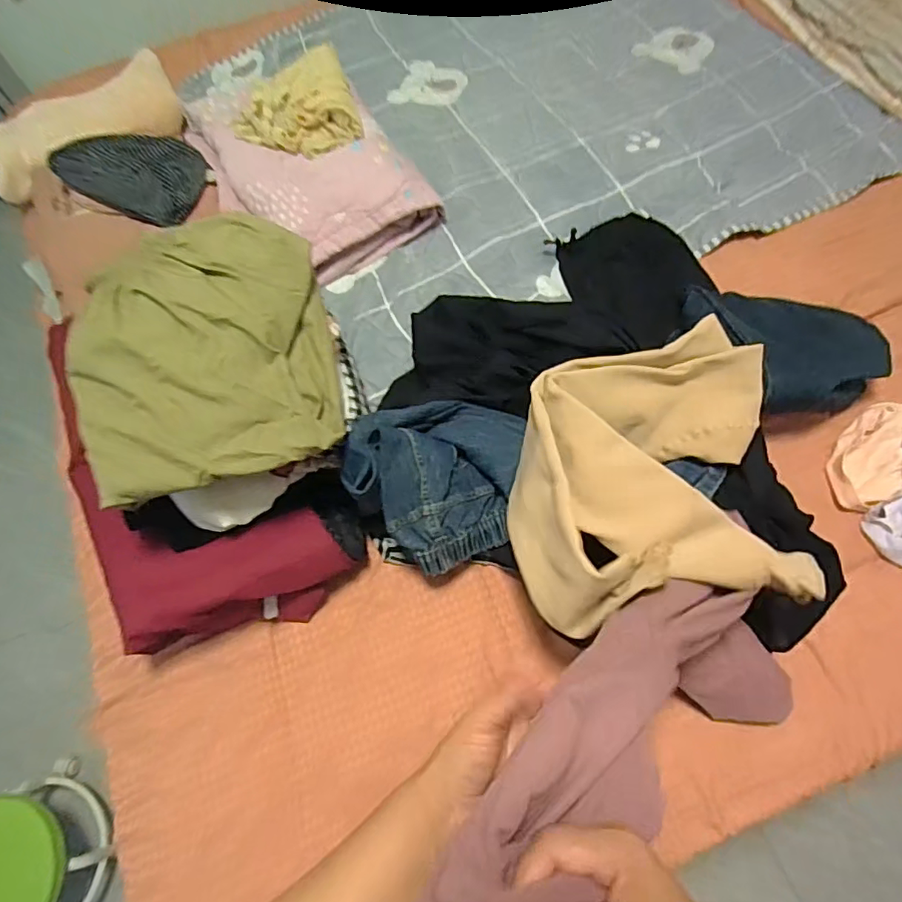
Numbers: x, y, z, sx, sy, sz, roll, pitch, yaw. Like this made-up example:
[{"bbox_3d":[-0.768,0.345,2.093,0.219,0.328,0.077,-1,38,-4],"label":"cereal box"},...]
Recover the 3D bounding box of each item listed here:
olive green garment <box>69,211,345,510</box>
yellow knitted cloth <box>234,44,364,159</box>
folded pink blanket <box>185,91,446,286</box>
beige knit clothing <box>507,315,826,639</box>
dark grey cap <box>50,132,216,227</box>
[{"bbox_3d":[-0.276,-0.102,0.614,0.275,0.113,0.278,-13,68,-2],"label":"olive green garment"},{"bbox_3d":[-0.263,-0.589,0.964,0.210,0.034,0.179,-32,81,4],"label":"yellow knitted cloth"},{"bbox_3d":[-0.263,-0.510,0.999,0.315,0.094,0.451,-39,71,-12],"label":"folded pink blanket"},{"bbox_3d":[0.229,0.015,0.617,0.321,0.113,0.314,-8,68,0],"label":"beige knit clothing"},{"bbox_3d":[-0.508,-0.464,0.899,0.181,0.079,0.170,-1,68,3],"label":"dark grey cap"}]

